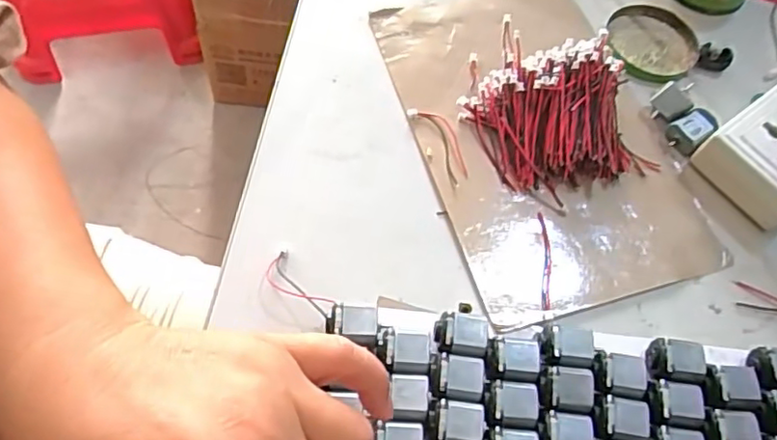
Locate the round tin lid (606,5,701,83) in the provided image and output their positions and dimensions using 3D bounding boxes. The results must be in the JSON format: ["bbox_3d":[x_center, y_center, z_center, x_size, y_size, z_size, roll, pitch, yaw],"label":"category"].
[{"bbox_3d":[0.164,-0.108,0.384,0.054,0.006,0.056,12,62,2],"label":"round tin lid"}]

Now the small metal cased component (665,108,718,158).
[{"bbox_3d":[0.169,-0.050,0.348,0.025,0.015,0.019,-38,71,-20],"label":"small metal cased component"}]

